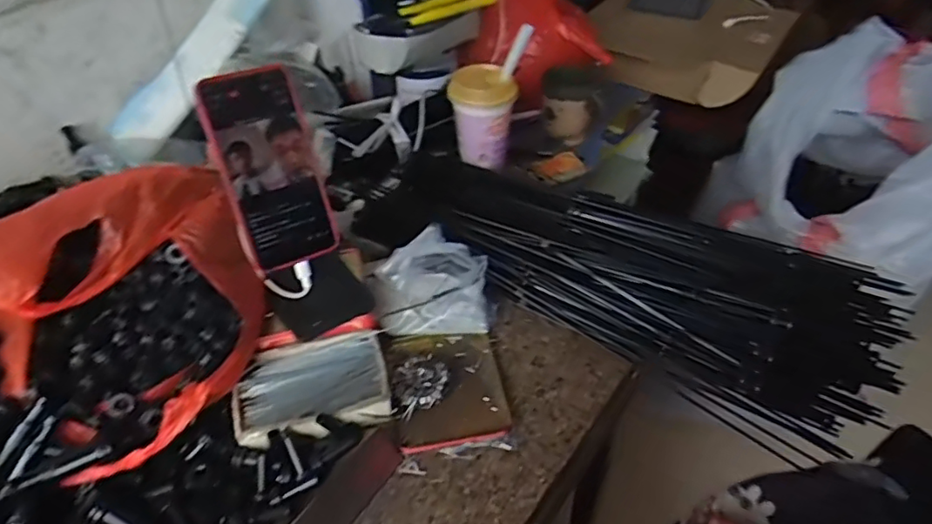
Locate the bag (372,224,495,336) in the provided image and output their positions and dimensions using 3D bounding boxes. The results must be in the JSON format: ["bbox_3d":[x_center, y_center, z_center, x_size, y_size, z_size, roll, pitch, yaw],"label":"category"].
[{"bbox_3d":[-0.034,0.022,0.585,0.114,0.066,0.080,-1,43,0],"label":"bag"}]

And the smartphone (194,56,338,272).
[{"bbox_3d":[-0.164,-0.076,0.495,0.083,0.162,0.009,-22,21,-22],"label":"smartphone"}]

